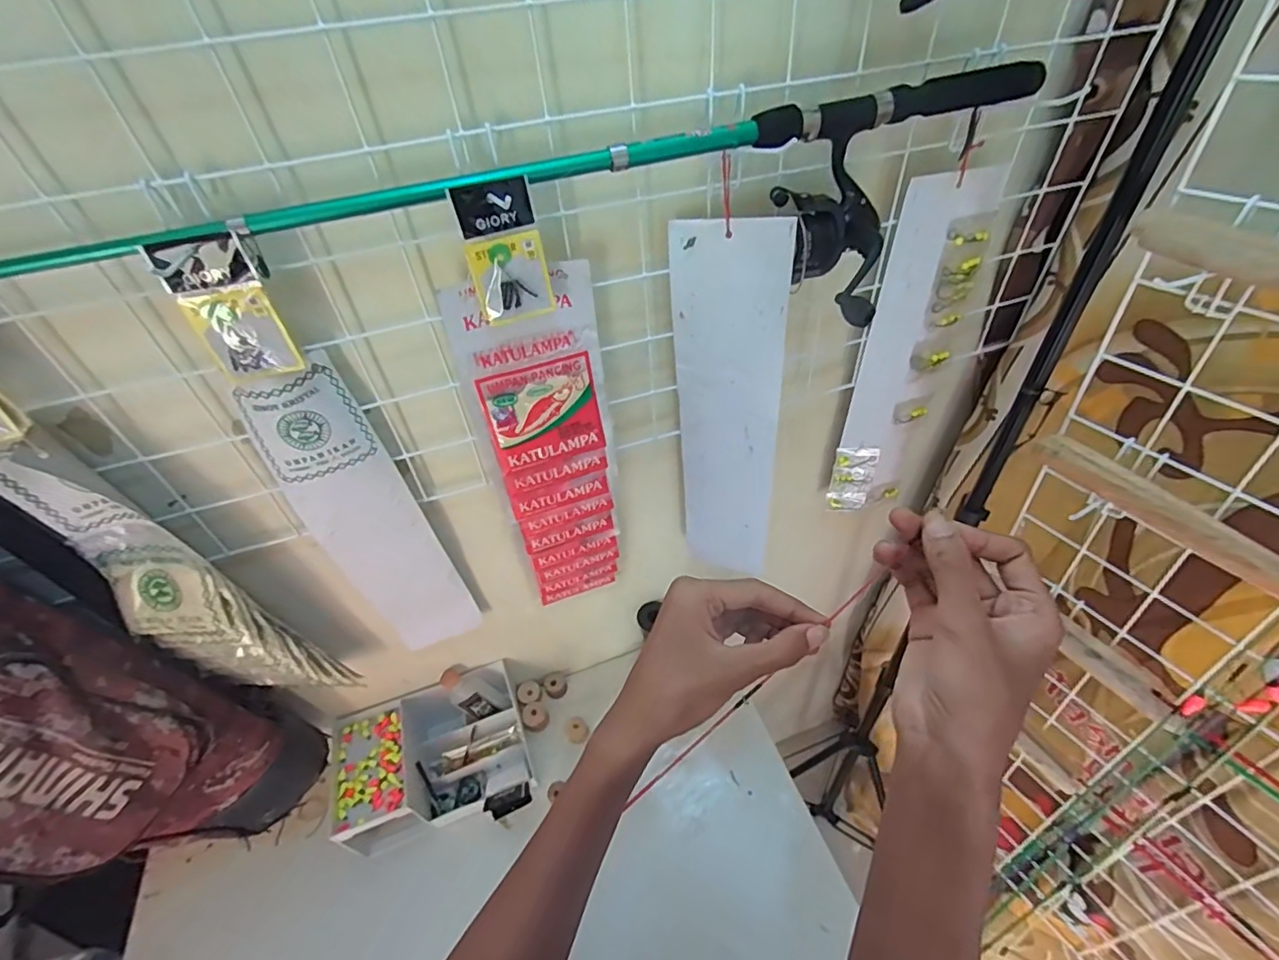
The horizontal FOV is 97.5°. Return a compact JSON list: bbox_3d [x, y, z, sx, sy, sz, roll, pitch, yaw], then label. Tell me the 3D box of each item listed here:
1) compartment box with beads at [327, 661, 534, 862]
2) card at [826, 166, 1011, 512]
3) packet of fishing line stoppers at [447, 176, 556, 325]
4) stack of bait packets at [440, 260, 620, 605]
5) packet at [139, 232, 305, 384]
[{"bbox_3d":[-0.275,0.378,0.763,0.230,0.121,0.157,-15,45,-9],"label":"compartment box with beads"},{"bbox_3d":[0.292,-0.119,0.619,0.103,0.396,0.018,-6,42,-4],"label":"card"},{"bbox_3d":[-0.094,-0.160,0.399,0.051,0.093,0.009,-12,44,-6],"label":"packet of fishing line stoppers"},{"bbox_3d":[-0.076,-0.007,0.564,0.110,0.403,0.025,-19,46,-13],"label":"stack of bait packets"},{"bbox_3d":[-0.266,-0.108,0.369,0.054,0.092,0.013,-18,41,-9],"label":"packet"}]

